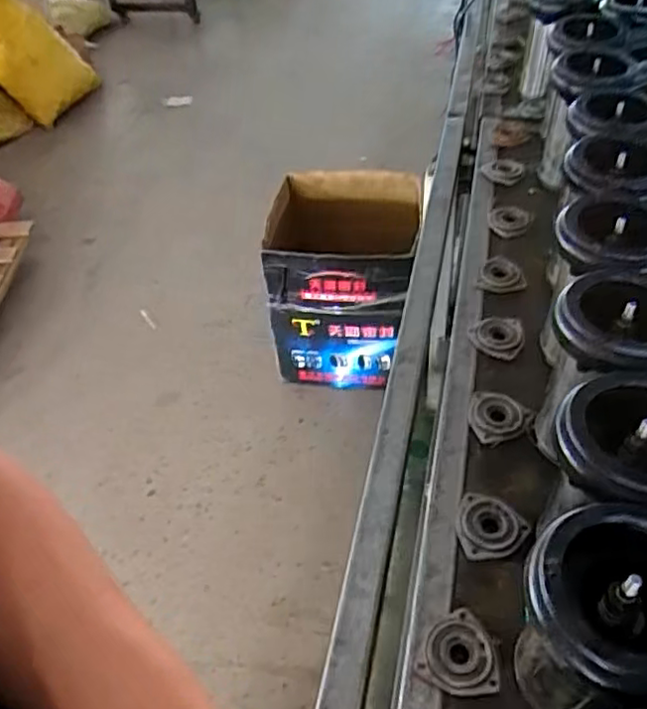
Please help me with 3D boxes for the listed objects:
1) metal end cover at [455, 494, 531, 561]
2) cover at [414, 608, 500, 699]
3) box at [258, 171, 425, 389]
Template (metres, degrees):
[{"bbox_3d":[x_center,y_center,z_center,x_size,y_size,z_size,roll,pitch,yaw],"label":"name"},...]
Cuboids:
[{"bbox_3d":[0.163,0.167,0.629,0.066,0.011,0.065,-5,45,2],"label":"metal end cover"},{"bbox_3d":[0.112,0.254,0.547,0.064,0.011,0.065,-5,45,2],"label":"cover"},{"bbox_3d":[0.038,-0.192,1.787,0.417,0.469,0.373,4,46,11],"label":"box"}]

